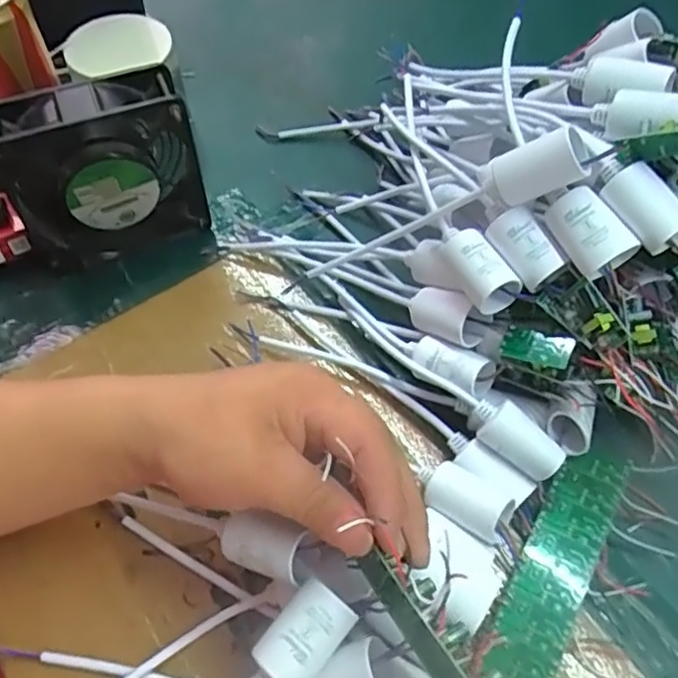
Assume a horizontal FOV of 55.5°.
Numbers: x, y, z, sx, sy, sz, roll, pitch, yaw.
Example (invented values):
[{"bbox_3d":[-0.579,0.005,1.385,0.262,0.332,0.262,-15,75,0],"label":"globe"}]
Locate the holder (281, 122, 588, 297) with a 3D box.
[{"bbox_3d":[0.049,-0.070,0.387,0.197,0.026,0.028,-21,46,38],"label":"holder"}]

